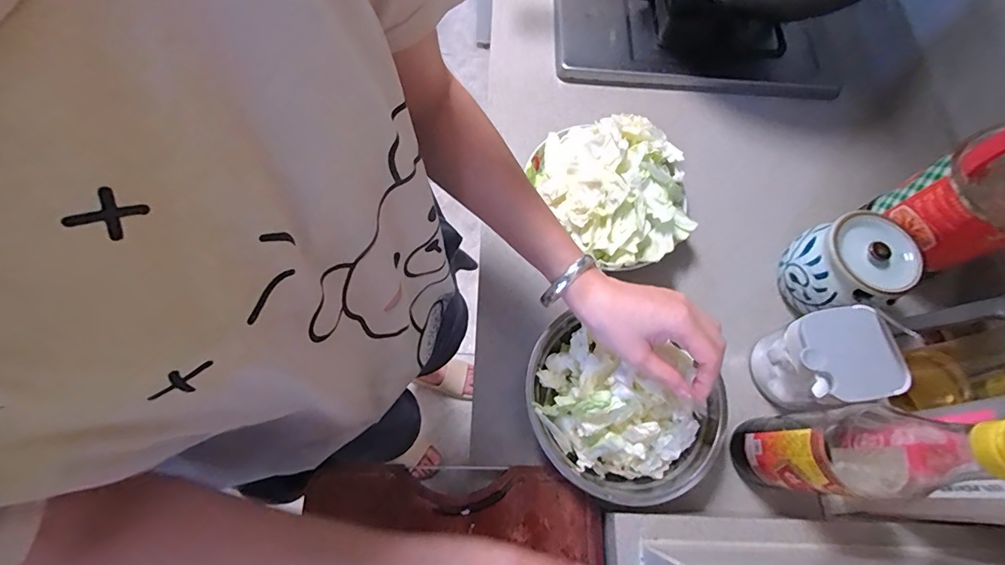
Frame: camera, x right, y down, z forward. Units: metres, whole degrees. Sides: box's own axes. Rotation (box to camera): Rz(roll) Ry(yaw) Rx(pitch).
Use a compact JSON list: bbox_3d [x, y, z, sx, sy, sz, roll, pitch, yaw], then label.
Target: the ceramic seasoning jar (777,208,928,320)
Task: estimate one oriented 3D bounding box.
[{"bbox_3d":[0.360,-0.016,0.476,0.087,0.089,0.098,-20,70,-11],"label":"ceramic seasoning jar"}]

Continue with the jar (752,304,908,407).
[{"bbox_3d":[0.309,0.079,0.441,0.089,0.098,0.082,-6,69,-5],"label":"jar"}]

